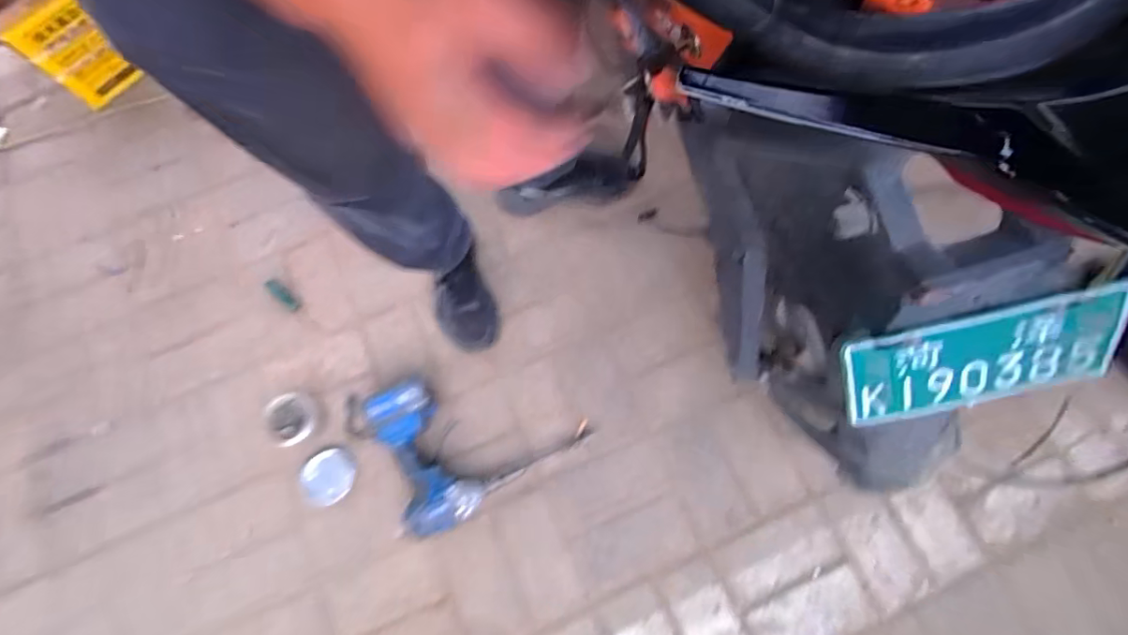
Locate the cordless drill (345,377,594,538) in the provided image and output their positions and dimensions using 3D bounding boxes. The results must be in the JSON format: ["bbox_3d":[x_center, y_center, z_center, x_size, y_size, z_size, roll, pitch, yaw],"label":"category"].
[{"bbox_3d":[-0.173,0.173,0.872,0.327,0.084,0.272,-33,74,-8],"label":"cordless drill"}]

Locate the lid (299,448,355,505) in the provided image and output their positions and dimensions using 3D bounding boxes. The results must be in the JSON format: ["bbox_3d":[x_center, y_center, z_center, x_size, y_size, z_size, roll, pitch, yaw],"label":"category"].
[{"bbox_3d":[-0.398,0.267,0.875,0.097,0.020,0.086,-14,75,11],"label":"lid"}]

